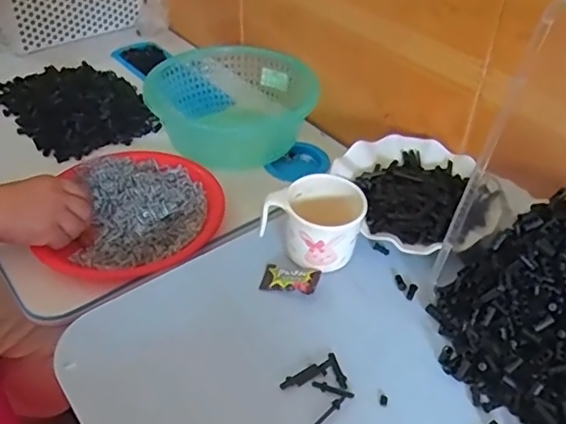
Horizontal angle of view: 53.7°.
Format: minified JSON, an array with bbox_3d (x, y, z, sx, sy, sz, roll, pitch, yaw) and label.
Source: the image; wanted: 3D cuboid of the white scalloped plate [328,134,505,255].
[{"bbox_3d":[0.150,-0.023,0.620,0.163,0.036,0.178,1,42,0],"label":"white scalloped plate"}]

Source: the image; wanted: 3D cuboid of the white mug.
[{"bbox_3d":[0.035,0.008,0.547,0.089,0.064,0.079,26,47,25],"label":"white mug"}]

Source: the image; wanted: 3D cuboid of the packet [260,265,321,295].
[{"bbox_3d":[0.007,0.063,0.532,0.053,0.014,0.026,11,43,11],"label":"packet"}]

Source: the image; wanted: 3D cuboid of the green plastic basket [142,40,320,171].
[{"bbox_3d":[-0.075,-0.151,0.816,0.230,0.097,0.190,-9,43,-11],"label":"green plastic basket"}]

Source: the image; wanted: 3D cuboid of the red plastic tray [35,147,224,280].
[{"bbox_3d":[-0.178,-0.004,0.684,0.199,0.032,0.213,8,42,8],"label":"red plastic tray"}]

